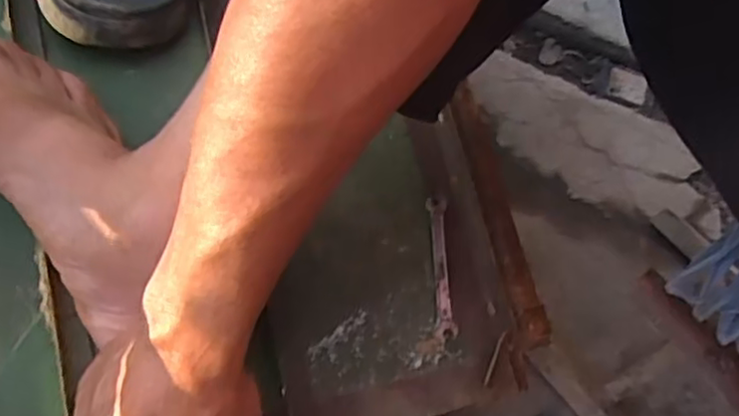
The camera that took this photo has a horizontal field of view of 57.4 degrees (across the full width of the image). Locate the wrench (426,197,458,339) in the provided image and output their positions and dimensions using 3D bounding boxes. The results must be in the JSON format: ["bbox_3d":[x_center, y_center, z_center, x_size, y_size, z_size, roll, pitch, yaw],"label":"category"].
[{"bbox_3d":[0.051,0.041,0.480,0.014,0.008,0.099,-2,71,-2],"label":"wrench"}]

